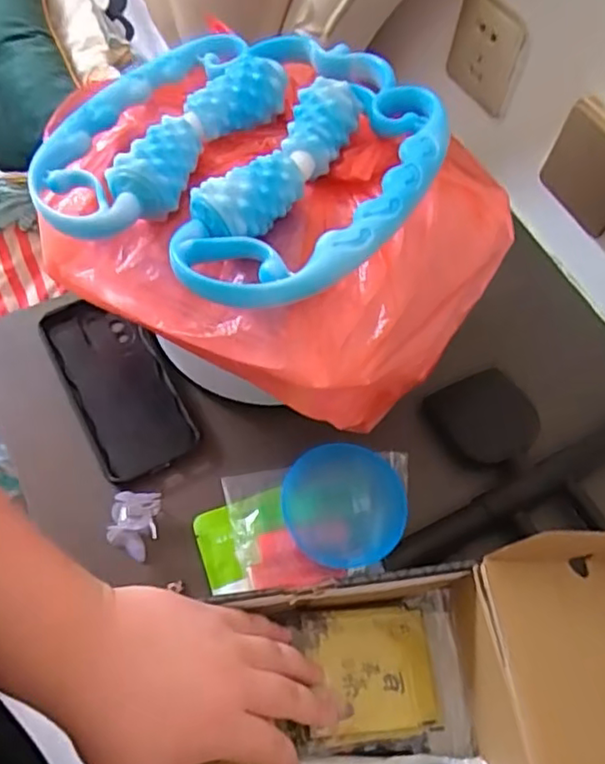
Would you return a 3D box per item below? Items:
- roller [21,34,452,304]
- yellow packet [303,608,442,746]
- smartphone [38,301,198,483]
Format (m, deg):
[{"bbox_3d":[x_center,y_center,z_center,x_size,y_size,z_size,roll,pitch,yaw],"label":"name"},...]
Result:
[{"bbox_3d":[-0.035,-0.151,0.388,0.225,0.043,0.222,1,64,-2],"label":"roller"},{"bbox_3d":[0.043,0.179,0.388,0.078,0.007,0.072,0,64,-13],"label":"yellow packet"},{"bbox_3d":[-0.152,-0.001,0.513,0.073,0.015,0.161,-27,68,-15],"label":"smartphone"}]

